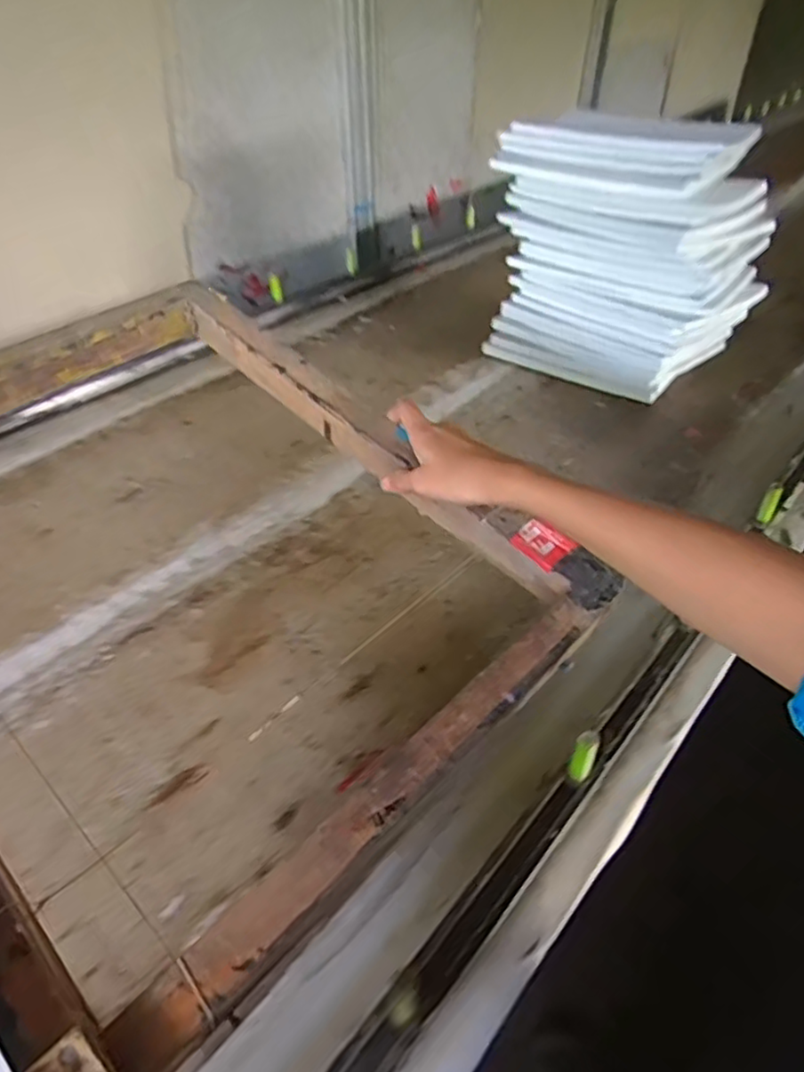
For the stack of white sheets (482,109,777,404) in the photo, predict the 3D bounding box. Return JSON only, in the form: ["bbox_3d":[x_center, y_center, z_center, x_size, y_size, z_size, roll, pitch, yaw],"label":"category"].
[{"bbox_3d":[0.333,-0.415,0.975,0.311,0.308,0.255,31,50,31],"label":"stack of white sheets"}]

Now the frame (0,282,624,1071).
[{"bbox_3d":[-0.153,0.010,0.450,0.518,0.038,0.397,39,56,25],"label":"frame"}]

